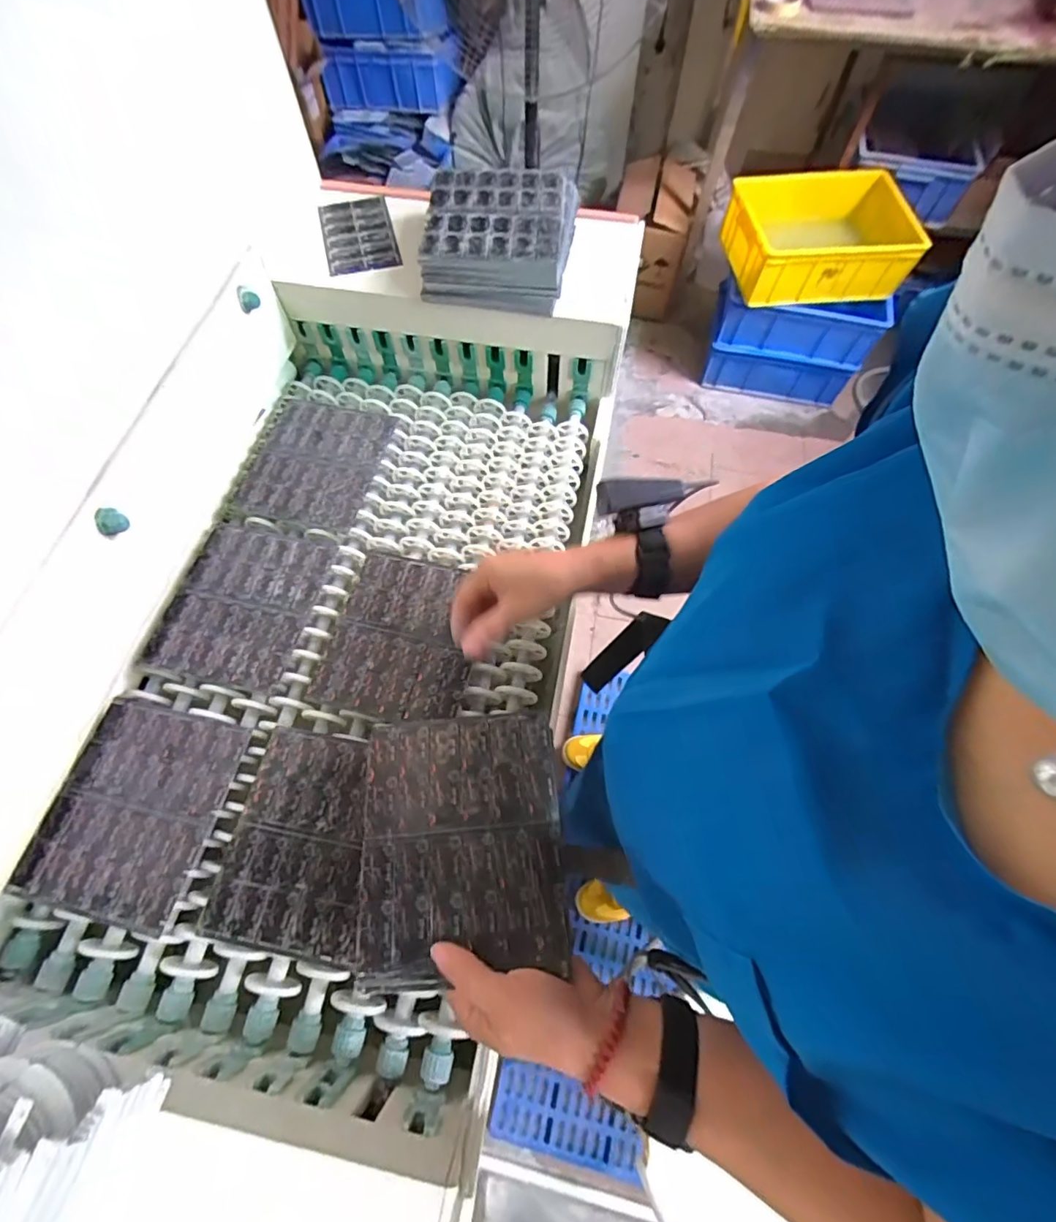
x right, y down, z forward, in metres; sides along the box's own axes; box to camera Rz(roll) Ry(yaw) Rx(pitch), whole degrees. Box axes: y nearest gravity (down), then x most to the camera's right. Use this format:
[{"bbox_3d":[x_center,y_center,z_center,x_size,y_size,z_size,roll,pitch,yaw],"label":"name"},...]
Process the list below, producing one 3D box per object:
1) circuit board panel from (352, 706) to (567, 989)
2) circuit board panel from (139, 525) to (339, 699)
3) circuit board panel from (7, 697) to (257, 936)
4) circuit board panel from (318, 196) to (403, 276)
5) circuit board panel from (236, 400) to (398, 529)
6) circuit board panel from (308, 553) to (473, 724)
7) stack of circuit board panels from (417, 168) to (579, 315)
[{"bbox_3d":[-0.050,0.165,0.394,0.142,0.007,0.174,-6,62,0],"label":"circuit board panel"},{"bbox_3d":[-0.299,-0.009,0.564,0.147,0.011,0.180,11,65,5],"label":"circuit board panel"},{"bbox_3d":[-0.345,0.172,0.474,0.139,0.010,0.171,11,65,5],"label":"circuit board panel"},{"bbox_3d":[-0.219,-0.488,0.698,0.091,0.014,0.151,-13,71,-6],"label":"circuit board panel"},{"bbox_3d":[-0.257,-0.185,0.649,0.152,0.010,0.183,11,65,5],"label":"circuit board panel"},{"bbox_3d":[-0.126,0.024,0.541,0.147,0.005,0.168,9,65,4],"label":"circuit board panel"},{"bbox_3d":[-0.033,-0.444,0.634,0.167,0.061,0.177,6,67,4],"label":"stack of circuit board panels"}]

